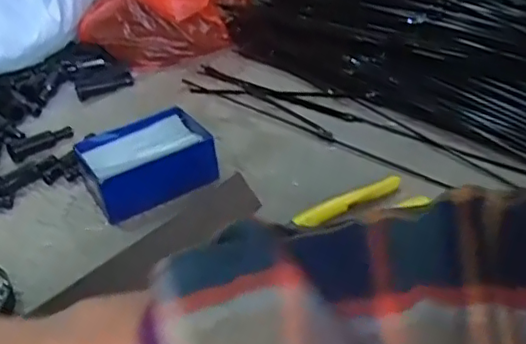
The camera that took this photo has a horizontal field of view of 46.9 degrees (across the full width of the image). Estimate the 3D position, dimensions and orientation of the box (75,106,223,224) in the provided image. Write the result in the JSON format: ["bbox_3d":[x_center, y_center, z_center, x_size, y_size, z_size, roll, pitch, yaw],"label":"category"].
[{"bbox_3d":[-0.108,-0.010,0.559,0.113,0.037,0.091,-22,38,-20],"label":"box"}]

